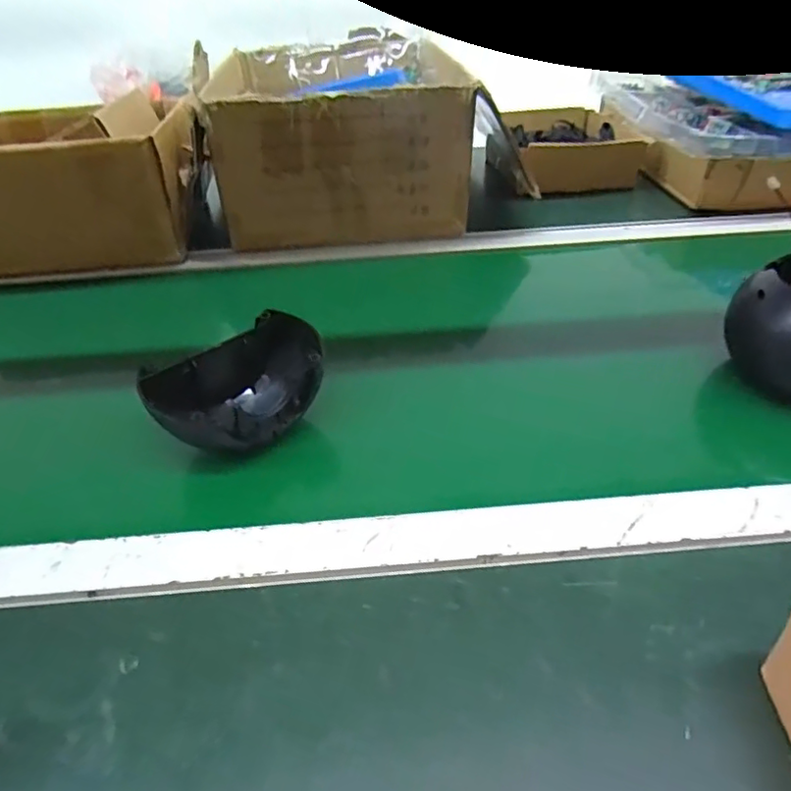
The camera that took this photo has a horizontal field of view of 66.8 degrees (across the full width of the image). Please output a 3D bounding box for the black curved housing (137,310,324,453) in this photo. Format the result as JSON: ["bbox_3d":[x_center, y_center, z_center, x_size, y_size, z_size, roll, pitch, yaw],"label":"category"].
[{"bbox_3d":[-0.111,-0.003,0.464,0.141,0.069,0.080,-33,47,-31],"label":"black curved housing"}]

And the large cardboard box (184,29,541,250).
[{"bbox_3d":[-0.096,-0.384,0.864,0.341,0.176,0.430,-5,39,-1],"label":"large cardboard box"}]

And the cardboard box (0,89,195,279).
[{"bbox_3d":[-0.405,-0.285,0.762,0.303,0.170,0.249,-7,39,-3],"label":"cardboard box"}]

